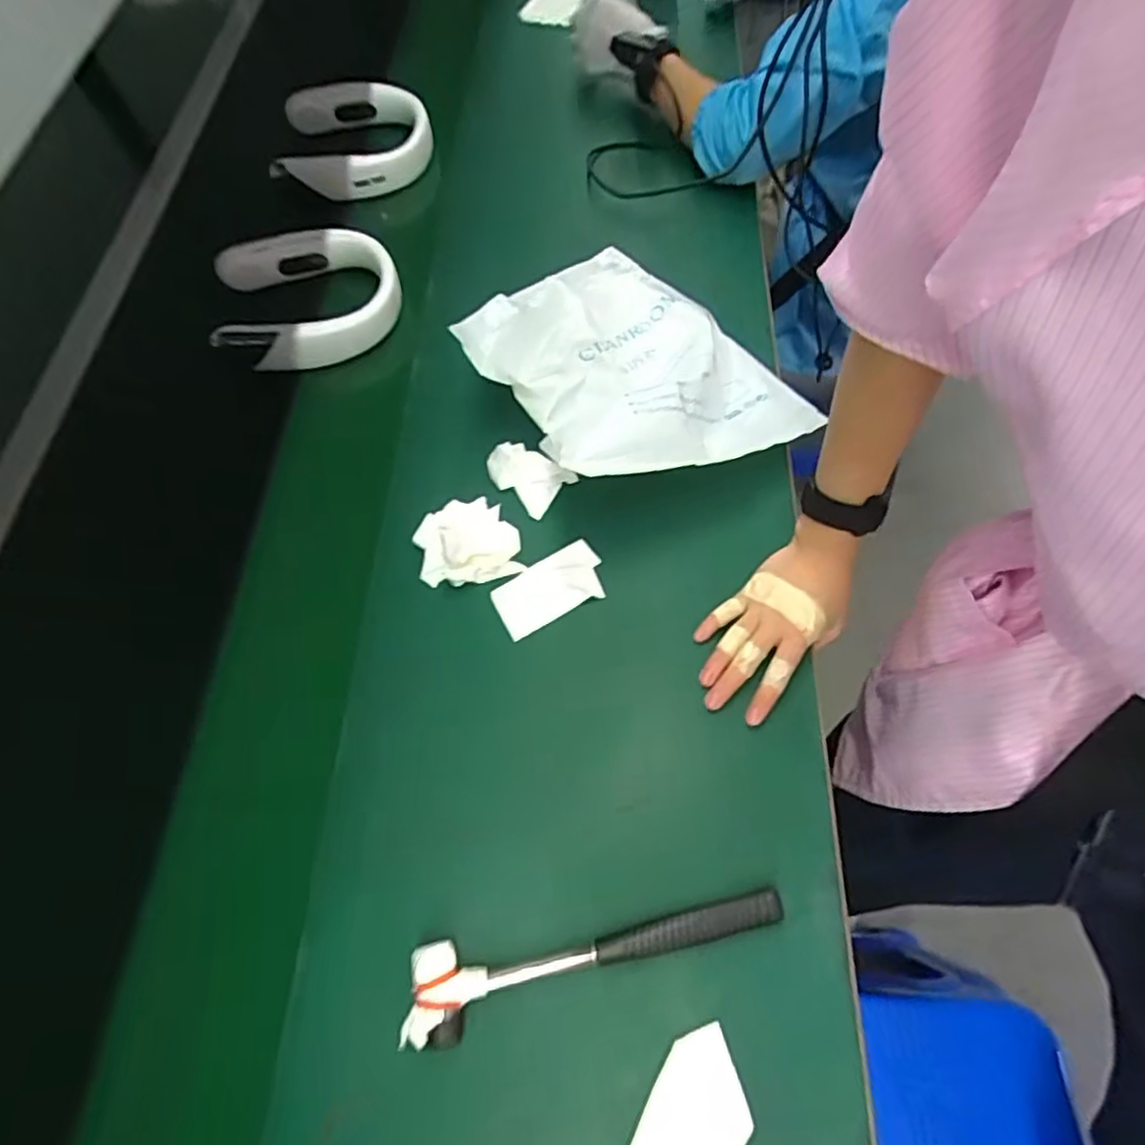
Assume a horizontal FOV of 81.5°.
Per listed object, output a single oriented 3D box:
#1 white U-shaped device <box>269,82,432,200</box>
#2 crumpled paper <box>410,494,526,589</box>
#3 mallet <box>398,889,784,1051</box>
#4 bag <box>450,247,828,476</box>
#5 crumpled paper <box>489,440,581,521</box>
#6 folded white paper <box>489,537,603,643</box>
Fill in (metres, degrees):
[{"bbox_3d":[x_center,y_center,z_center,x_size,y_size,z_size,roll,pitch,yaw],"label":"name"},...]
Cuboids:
[{"bbox_3d":[-0.299,-0.600,0.921,0.198,0.059,0.181,-3,63,5],"label":"white U-shaped device"},{"bbox_3d":[-0.096,-0.031,0.605,0.090,0.021,0.083,-13,64,-3],"label":"crumpled paper"},{"bbox_3d":[0.016,0.259,0.456,0.260,0.026,0.057,-13,64,-3],"label":"mallet"},{"bbox_3d":[0.041,-0.212,0.652,0.242,0.095,0.322,-30,66,-11],"label":"bag"},{"bbox_3d":[-0.044,-0.097,0.642,0.078,0.020,0.053,38,71,19],"label":"crumpled paper"},{"bbox_3d":[-0.020,0.014,0.596,0.100,0.008,0.057,-25,65,-9],"label":"folded white paper"}]

